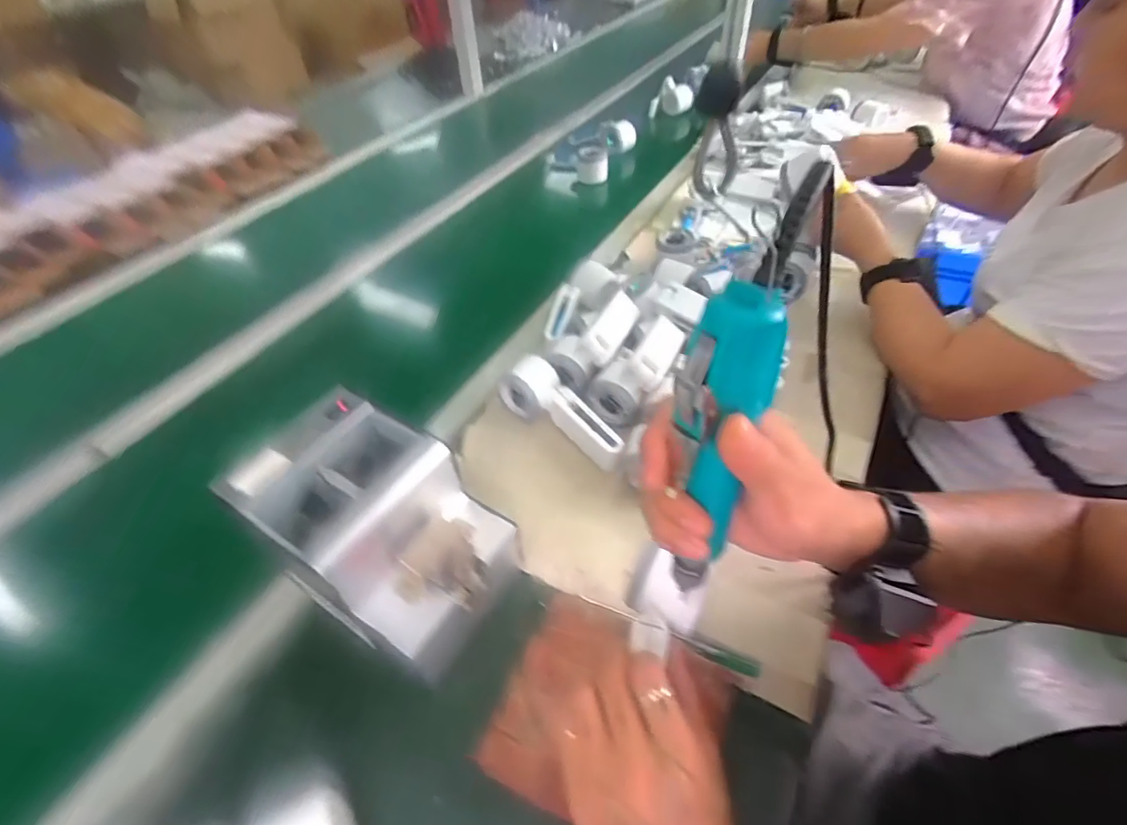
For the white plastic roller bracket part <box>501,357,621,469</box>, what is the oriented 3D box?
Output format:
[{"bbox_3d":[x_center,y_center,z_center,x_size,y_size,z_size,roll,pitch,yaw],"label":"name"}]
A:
[{"bbox_3d":[0.006,-0.001,0.568,0.161,0.051,0.058,33,57,28],"label":"white plastic roller bracket part"}]

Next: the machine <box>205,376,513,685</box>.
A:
[{"bbox_3d":[-0.139,0.098,0.416,0.176,0.148,0.127,27,55,24],"label":"machine"}]

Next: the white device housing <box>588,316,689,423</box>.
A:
[{"bbox_3d":[0.089,-0.053,0.575,0.068,0.054,0.135,30,69,26],"label":"white device housing"}]

